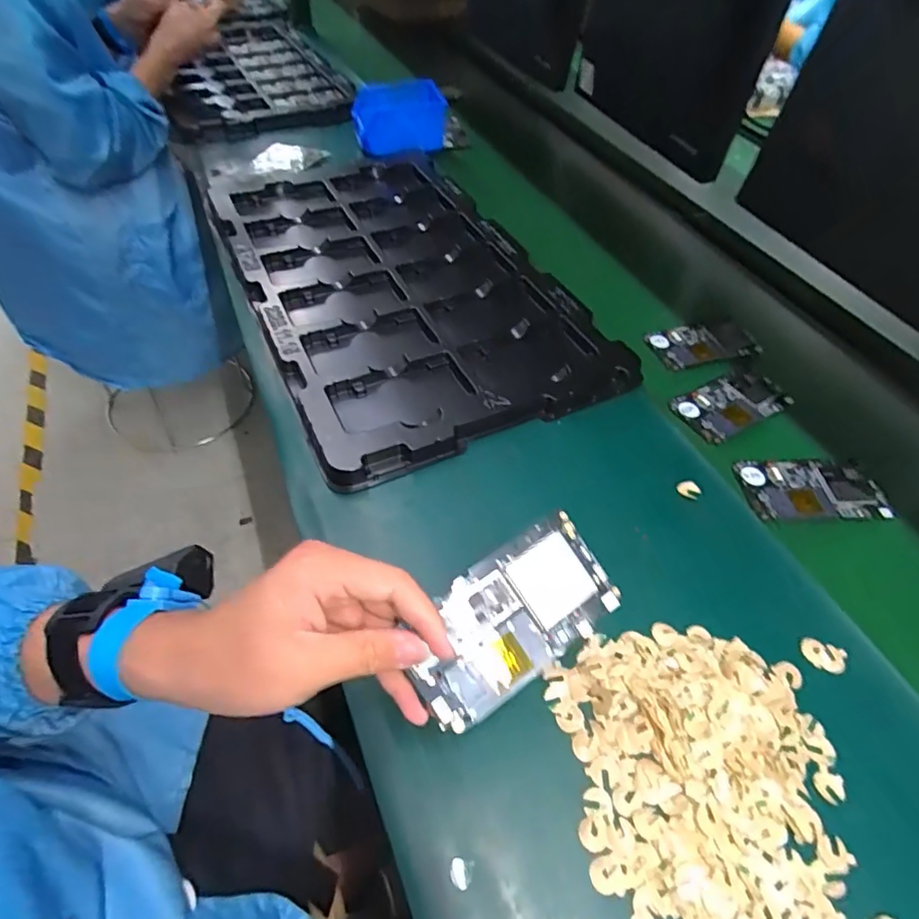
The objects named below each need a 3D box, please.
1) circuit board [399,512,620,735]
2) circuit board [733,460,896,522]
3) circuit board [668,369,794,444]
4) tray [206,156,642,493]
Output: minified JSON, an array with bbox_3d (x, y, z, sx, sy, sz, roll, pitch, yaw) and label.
[{"bbox_3d":[0.028,0.090,0.312,0.124,0.006,0.069,-31,84,-14],"label":"circuit board"},{"bbox_3d":[0.316,0.024,0.487,0.121,0.008,0.064,-2,54,-1],"label":"circuit board"},{"bbox_3d":[0.280,-0.059,0.553,0.124,0.008,0.062,-25,57,-16],"label":"circuit board"},{"bbox_3d":[-0.083,-0.219,0.658,0.329,0.039,0.548,-19,54,-19],"label":"tray"}]

